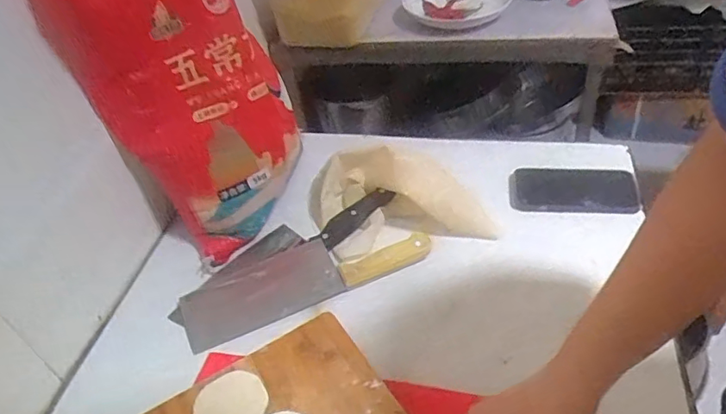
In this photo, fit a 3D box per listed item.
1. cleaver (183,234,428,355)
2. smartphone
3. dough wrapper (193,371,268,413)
[{"bbox_3d":[-0.068,0.078,0.651,0.287,0.026,0.087,-18,42,-13],"label":"cleaver"},{"bbox_3d":[0.268,-0.022,0.708,0.152,0.008,0.073,2,55,14],"label":"smartphone"},{"bbox_3d":[-0.123,0.183,0.513,0.064,0.004,0.062,-4,41,3],"label":"dough wrapper"}]

